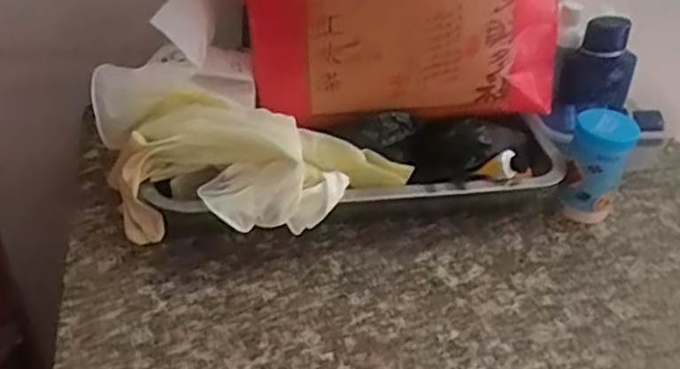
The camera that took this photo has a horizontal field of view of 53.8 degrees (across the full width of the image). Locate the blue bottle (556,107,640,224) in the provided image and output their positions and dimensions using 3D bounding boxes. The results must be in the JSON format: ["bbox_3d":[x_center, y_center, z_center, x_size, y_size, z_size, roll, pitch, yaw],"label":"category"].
[{"bbox_3d":[0.212,-0.015,0.569,0.053,0.092,0.045,19,39,19],"label":"blue bottle"}]

